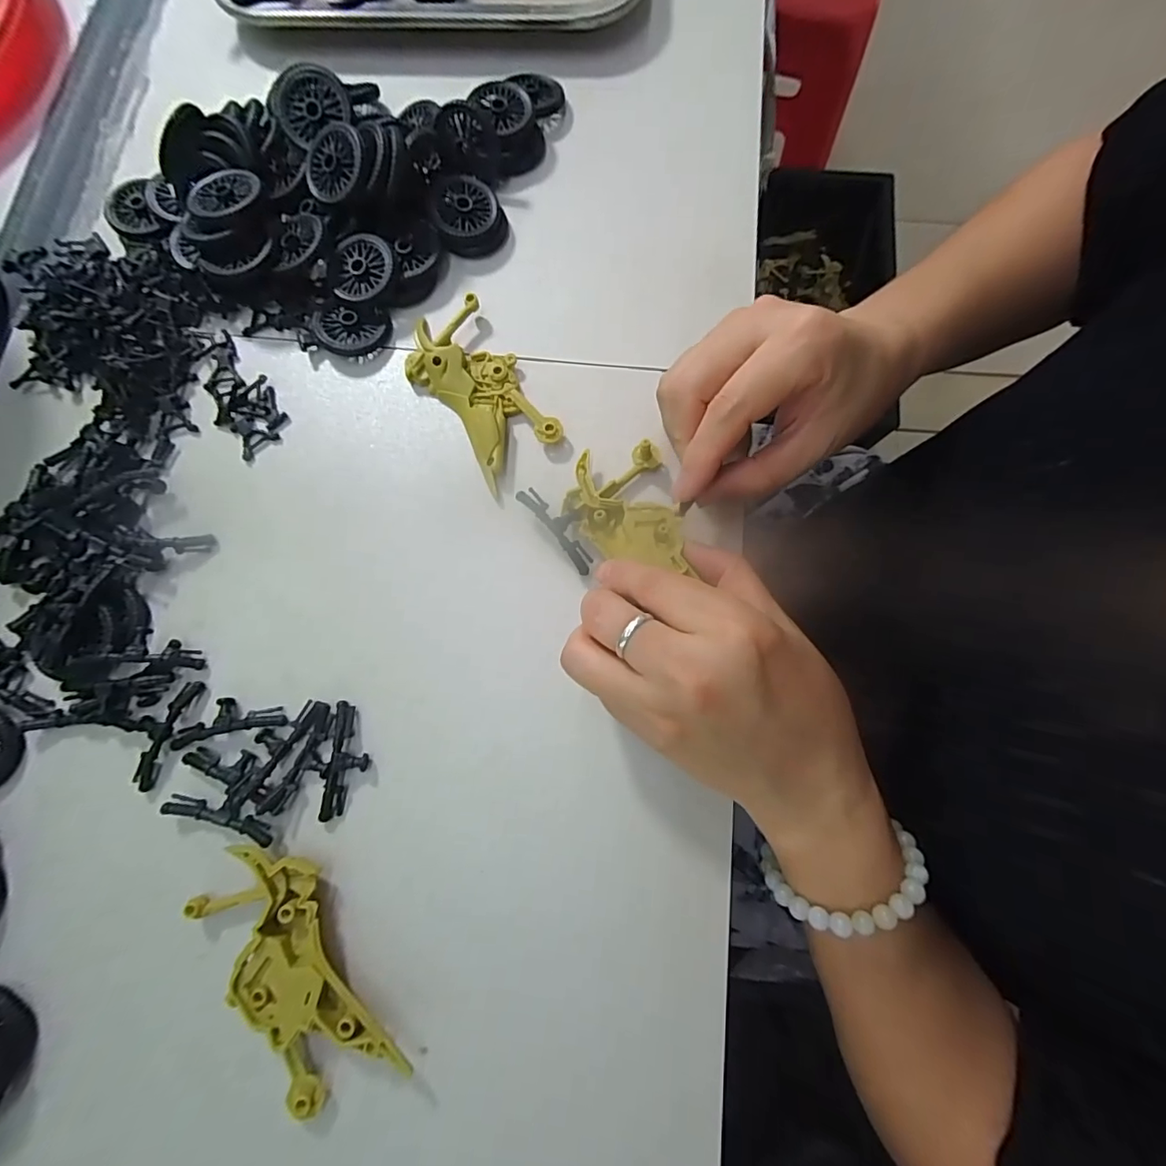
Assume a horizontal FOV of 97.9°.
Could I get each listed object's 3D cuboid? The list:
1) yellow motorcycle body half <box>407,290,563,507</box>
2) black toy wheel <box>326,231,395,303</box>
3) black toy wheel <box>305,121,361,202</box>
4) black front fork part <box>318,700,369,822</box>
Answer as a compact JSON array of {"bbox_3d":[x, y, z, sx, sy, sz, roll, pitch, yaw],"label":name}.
[{"bbox_3d":[-0.053,-0.098,0.257,0.048,0.012,0.093,-33,79,-6],"label":"yellow motorcycle body half"},{"bbox_3d":[-0.116,-0.163,0.267,0.036,0.015,0.034,0,77,1],"label":"black toy wheel"},{"bbox_3d":[-0.126,-0.213,0.259,0.035,0.006,0.035,2,97,16],"label":"black toy wheel"},{"bbox_3d":[-0.103,0.078,0.220,0.017,0.008,0.048,6,77,2],"label":"black front fork part"}]

